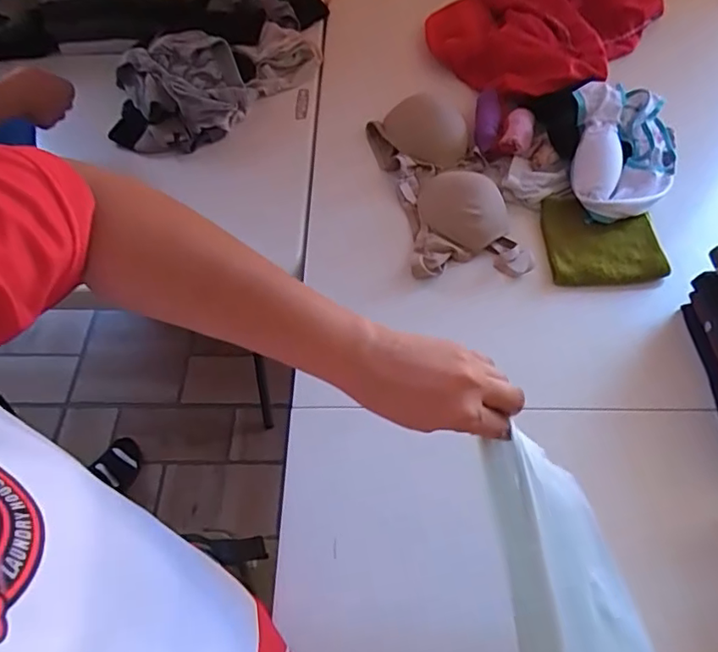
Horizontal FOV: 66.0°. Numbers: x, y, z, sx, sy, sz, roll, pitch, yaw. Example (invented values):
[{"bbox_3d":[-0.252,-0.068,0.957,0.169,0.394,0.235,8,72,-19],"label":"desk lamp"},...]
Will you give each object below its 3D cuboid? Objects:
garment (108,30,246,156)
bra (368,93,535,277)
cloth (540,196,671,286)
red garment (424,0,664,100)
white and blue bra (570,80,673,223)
[{"bbox_3d":[-0.286,-0.359,0.859,0.209,0.113,0.124,-17,59,-7],"label":"garment"},{"bbox_3d":[0.117,-0.210,0.788,0.149,0.052,0.328,-12,59,-4],"label":"bra"},{"bbox_3d":[0.325,-0.114,0.741,0.143,0.018,0.137,0,59,4],"label":"cloth"},{"bbox_3d":[0.339,-0.534,0.951,0.370,0.114,0.328,-30,62,-14],"label":"red garment"},{"bbox_3d":[0.374,-0.245,0.774,0.140,0.057,0.206,6,59,7],"label":"white and blue bra"}]

